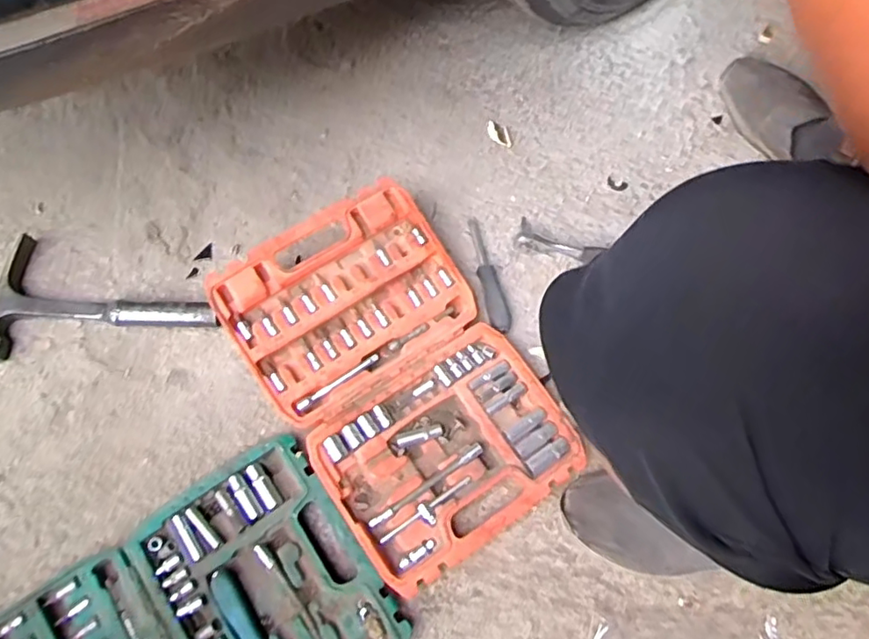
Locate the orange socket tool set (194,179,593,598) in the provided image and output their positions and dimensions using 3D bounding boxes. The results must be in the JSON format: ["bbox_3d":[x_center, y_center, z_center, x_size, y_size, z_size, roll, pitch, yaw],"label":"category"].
[{"bbox_3d":[-0.039,0.058,0.657,0.252,0.082,0.383,-31,73,-12],"label":"orange socket tool set"}]

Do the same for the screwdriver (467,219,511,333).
[{"bbox_3d":[0.063,-0.056,0.722,0.025,0.020,0.151,-10,70,-5],"label":"screwdriver"}]

